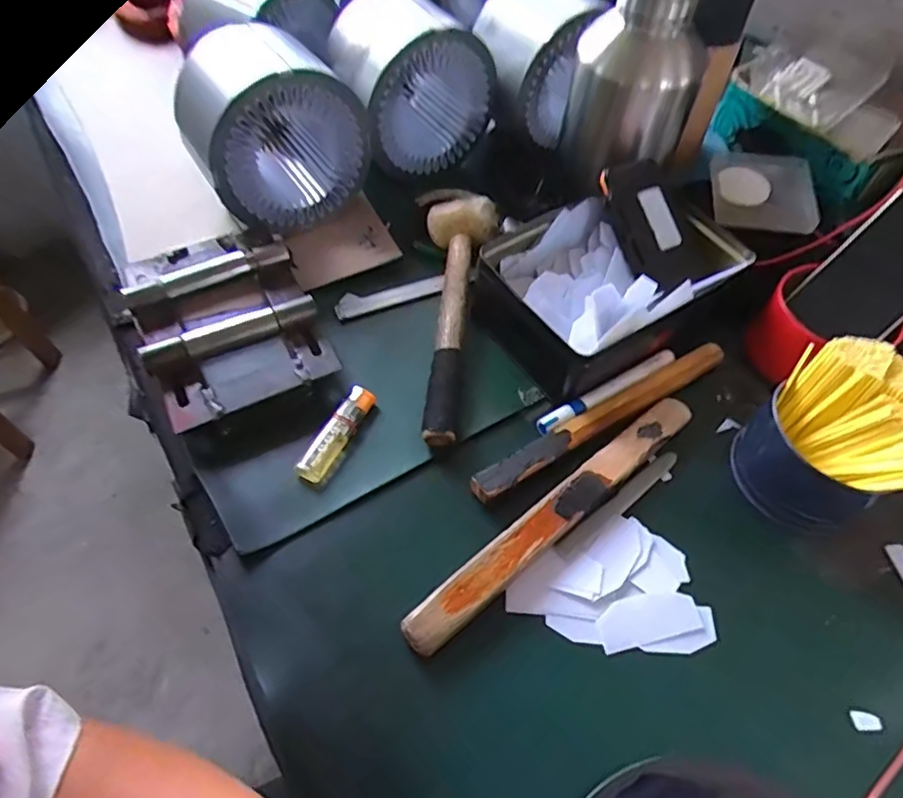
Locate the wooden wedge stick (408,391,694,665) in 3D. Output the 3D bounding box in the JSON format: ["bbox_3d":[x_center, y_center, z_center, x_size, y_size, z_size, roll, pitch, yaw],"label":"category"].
[{"bbox_3d":[0.079,0.077,0.417,0.274,0.016,0.028,-36,64,-21],"label":"wooden wedge stick"}]

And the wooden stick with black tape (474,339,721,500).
[{"bbox_3d":[0.124,0.012,0.471,0.255,0.019,0.023,-28,60,-18],"label":"wooden stick with black tape"}]

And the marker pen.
[{"bbox_3d":[0.131,-0.008,0.487,0.148,0.013,0.015,-28,60,-19],"label":"marker pen"}]

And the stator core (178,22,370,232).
[{"bbox_3d":[-0.172,-0.261,0.563,0.154,0.133,0.135,-28,60,-18],"label":"stator core"}]

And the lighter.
[{"bbox_3d":[-0.089,0.026,0.456,0.021,0.010,0.084,25,59,15],"label":"lighter"}]

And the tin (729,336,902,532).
[{"bbox_3d":[0.271,0.026,0.409,0.103,0.079,0.120,39,64,23],"label":"tin"}]

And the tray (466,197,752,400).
[{"bbox_3d":[0.141,-0.114,0.515,0.220,0.062,0.152,-30,61,-19],"label":"tray"}]

